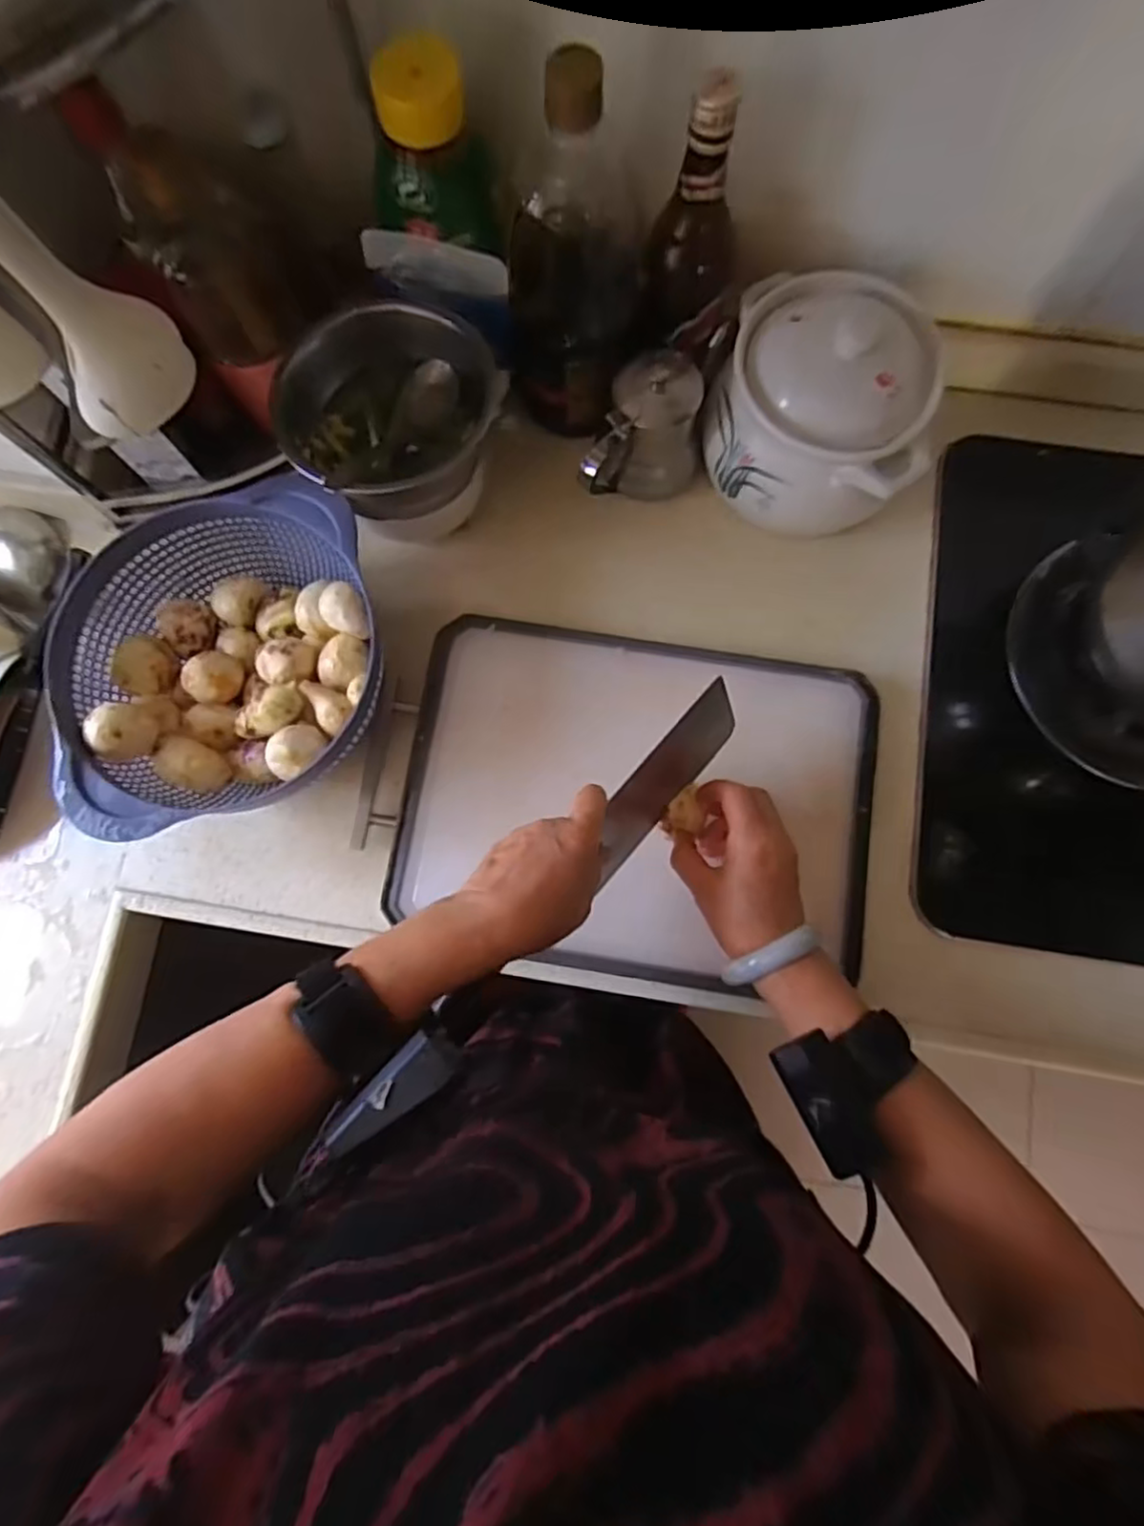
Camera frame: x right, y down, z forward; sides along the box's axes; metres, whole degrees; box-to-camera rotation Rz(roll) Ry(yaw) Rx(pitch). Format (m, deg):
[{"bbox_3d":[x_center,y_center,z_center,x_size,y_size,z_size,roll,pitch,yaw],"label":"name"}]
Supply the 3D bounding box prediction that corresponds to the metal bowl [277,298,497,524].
[{"bbox_3d":[-0.139,-0.269,0.524,0.159,0.072,0.136,-43,83,-6],"label":"metal bowl"}]

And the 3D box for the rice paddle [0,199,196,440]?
[{"bbox_3d":[-0.269,-0.246,0.350,0.032,0.166,0.074,25,82,5],"label":"rice paddle"}]

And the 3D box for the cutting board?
[{"bbox_3d":[0.052,0.031,0.542,0.369,0.032,0.262,8,83,5],"label":"cutting board"}]

